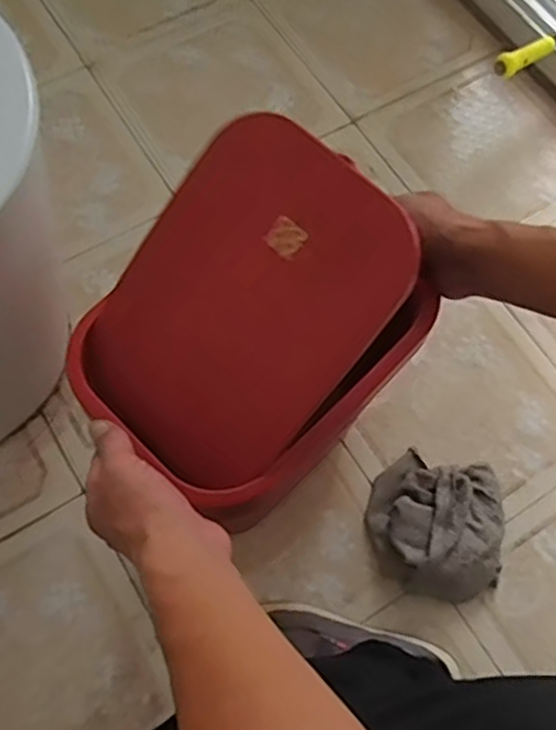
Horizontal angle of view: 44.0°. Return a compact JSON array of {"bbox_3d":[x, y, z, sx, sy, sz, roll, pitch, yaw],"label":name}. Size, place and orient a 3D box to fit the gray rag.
[{"bbox_3d":[0.193,0.184,0.814,0.162,0.061,0.168,17,70,4],"label":"gray rag"}]

